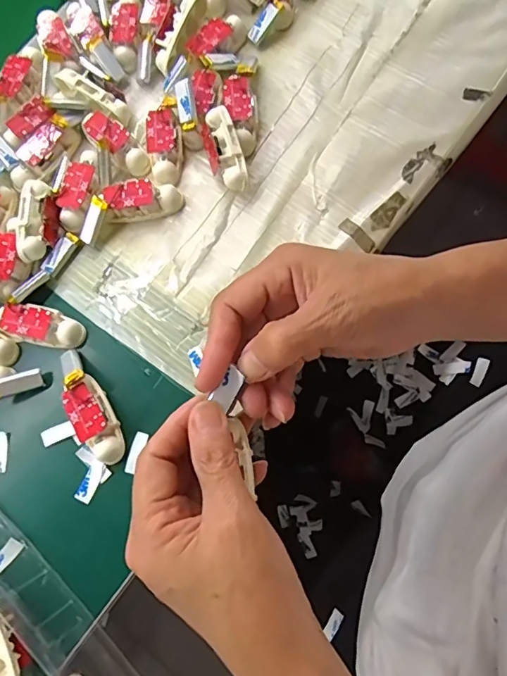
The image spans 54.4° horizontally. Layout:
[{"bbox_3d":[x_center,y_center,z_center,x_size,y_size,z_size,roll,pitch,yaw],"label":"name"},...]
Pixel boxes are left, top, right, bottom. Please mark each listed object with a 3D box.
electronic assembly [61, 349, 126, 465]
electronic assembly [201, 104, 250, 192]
[{"bbox_3d":[-0.110,0.045,0.328,0.025,0.017,0.080,-29,75,-3],"label":"electronic assembly"},{"bbox_3d":[-0.021,-0.137,0.359,0.025,0.023,0.064,-20,75,0],"label":"electronic assembly"}]

